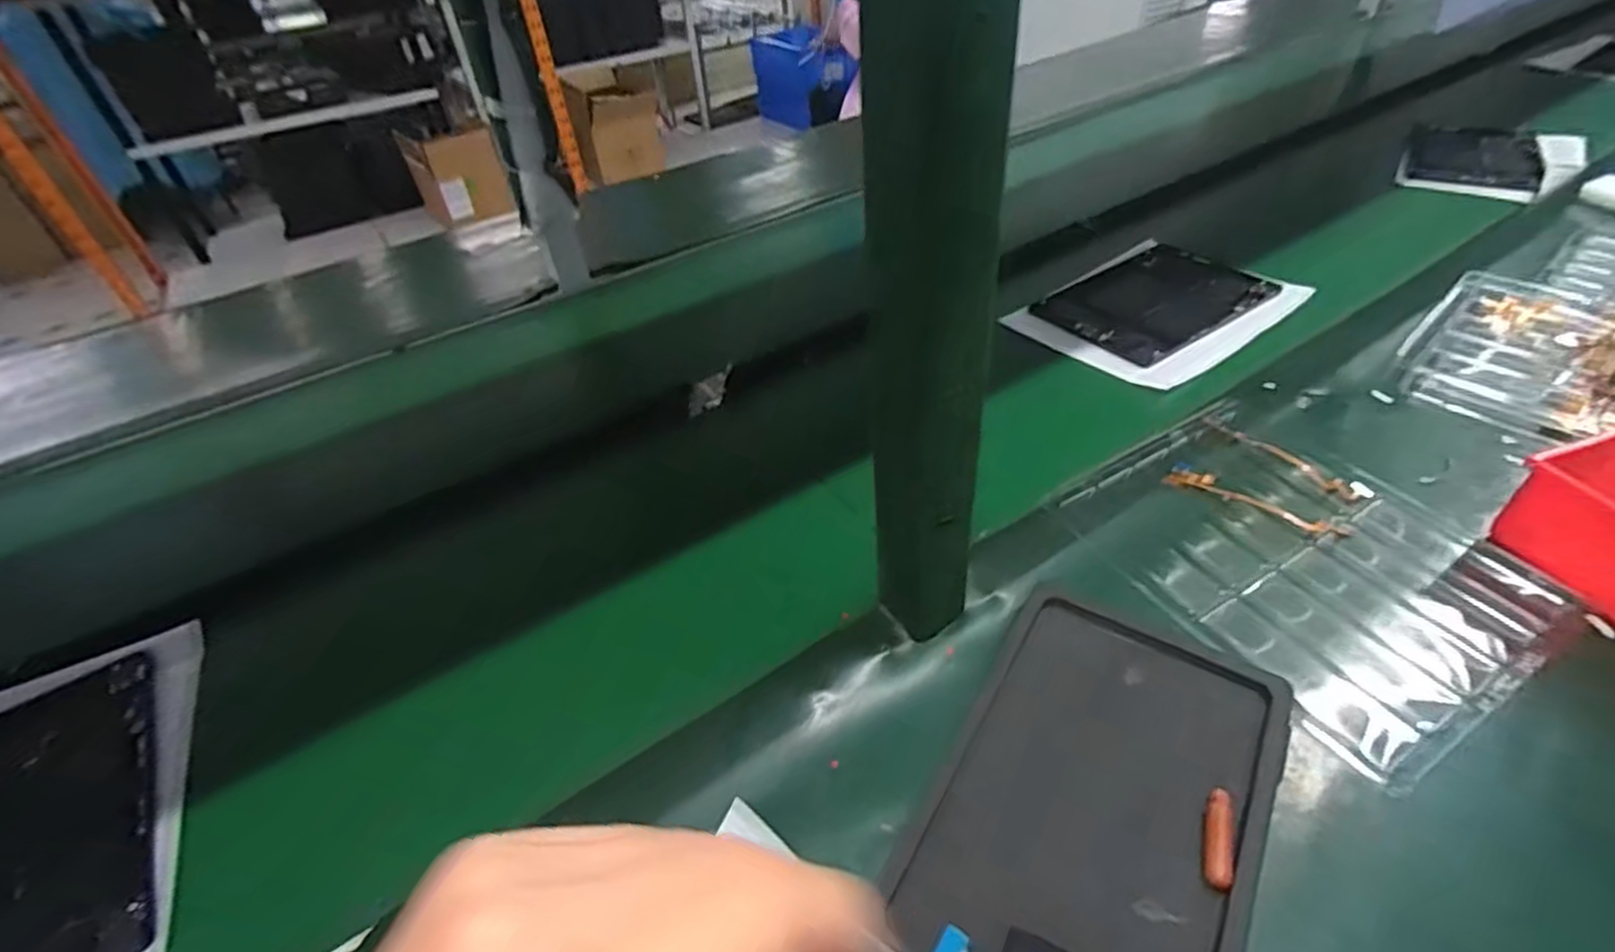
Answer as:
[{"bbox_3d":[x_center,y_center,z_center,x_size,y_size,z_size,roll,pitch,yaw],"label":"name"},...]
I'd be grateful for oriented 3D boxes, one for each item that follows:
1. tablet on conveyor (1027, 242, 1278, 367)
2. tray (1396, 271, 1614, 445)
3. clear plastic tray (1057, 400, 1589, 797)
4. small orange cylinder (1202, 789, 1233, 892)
[{"bbox_3d":[0.389,-0.197,0.795,0.243,0.013,0.161,-27,46,-24],"label":"tablet on conveyor"},{"bbox_3d":[0.718,-0.094,0.634,0.280,0.029,0.245,29,51,33],"label":"tray"},{"bbox_3d":[0.358,0.054,0.516,0.234,0.014,0.261,-24,44,-21],"label":"clear plastic tray"},{"bbox_3d":[0.213,0.187,0.368,0.013,0.009,0.052,15,44,21],"label":"small orange cylinder"}]

